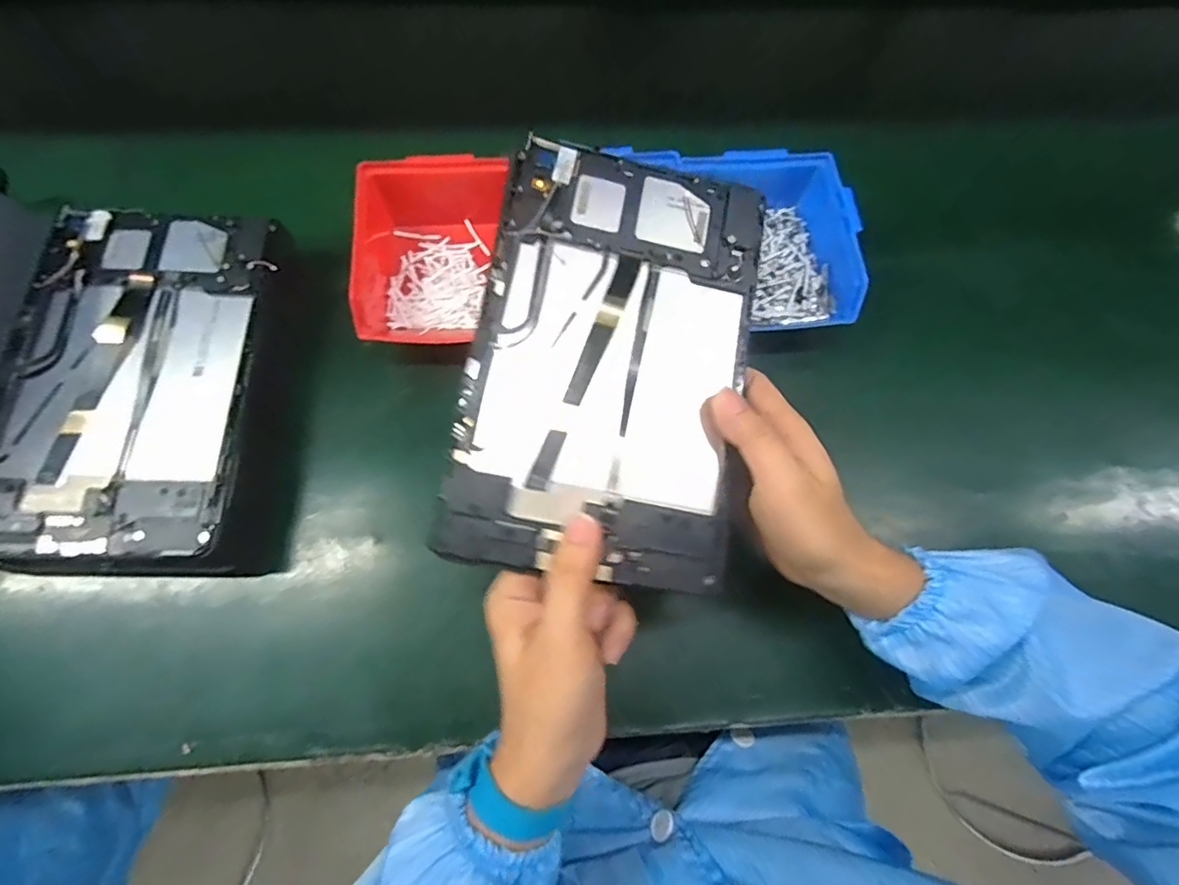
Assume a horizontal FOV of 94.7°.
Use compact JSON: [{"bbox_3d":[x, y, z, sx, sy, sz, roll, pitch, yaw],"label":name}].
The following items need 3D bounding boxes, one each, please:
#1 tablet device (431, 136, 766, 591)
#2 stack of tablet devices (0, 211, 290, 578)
[{"bbox_3d":[0.013,-0.047,0.299,0.149,0.013,0.236,9,80,-6],"label":"tablet device"},{"bbox_3d":[-0.293,-0.036,0.378,0.160,0.073,0.243,1,70,-2],"label":"stack of tablet devices"}]

